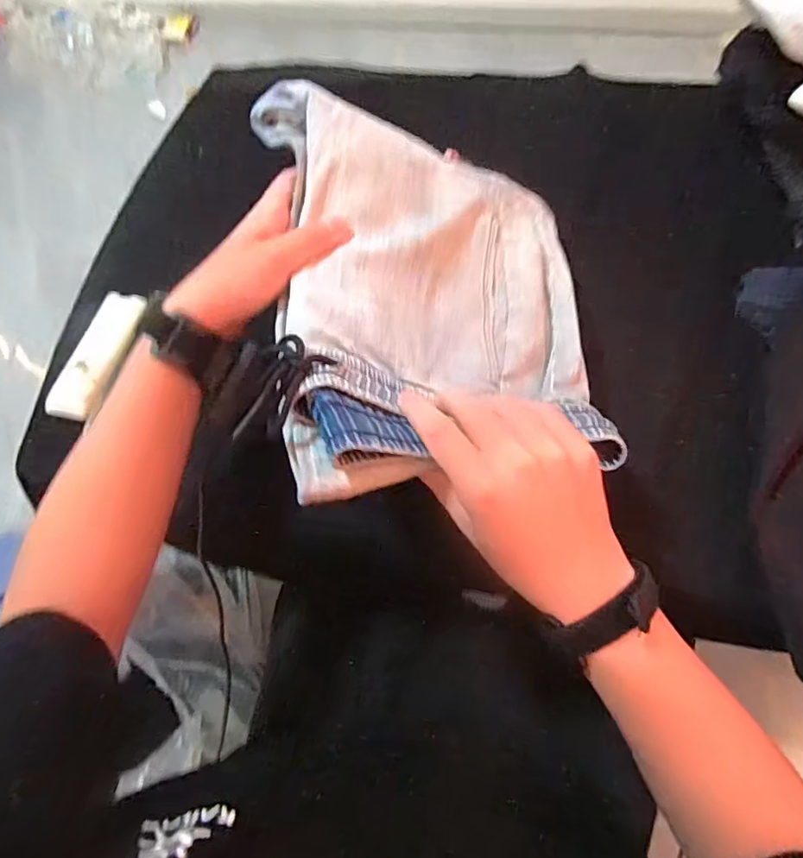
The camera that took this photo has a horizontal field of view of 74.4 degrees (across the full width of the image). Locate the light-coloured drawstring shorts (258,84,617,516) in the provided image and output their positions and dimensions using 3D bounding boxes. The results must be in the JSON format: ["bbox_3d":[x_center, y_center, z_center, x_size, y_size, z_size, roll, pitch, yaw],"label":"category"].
[{"bbox_3d":[0.040,-0.114,0.396,0.260,0.073,0.323,2,71,-28],"label":"light-coloured drawstring shorts"}]

